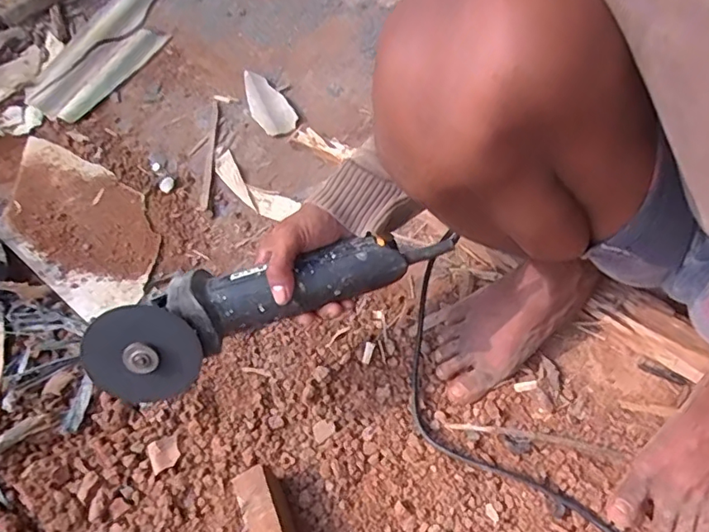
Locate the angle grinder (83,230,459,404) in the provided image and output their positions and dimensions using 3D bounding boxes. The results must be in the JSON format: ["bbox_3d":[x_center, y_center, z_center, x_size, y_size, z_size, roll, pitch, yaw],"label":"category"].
[{"bbox_3d":[-0.075,0.023,0.490,0.329,0.069,0.076,-20,56,-7],"label":"angle grinder"}]

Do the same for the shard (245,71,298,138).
[{"bbox_3d":[-0.147,-0.270,0.904,0.063,0.030,0.140,-29,58,-10],"label":"shard"}]

